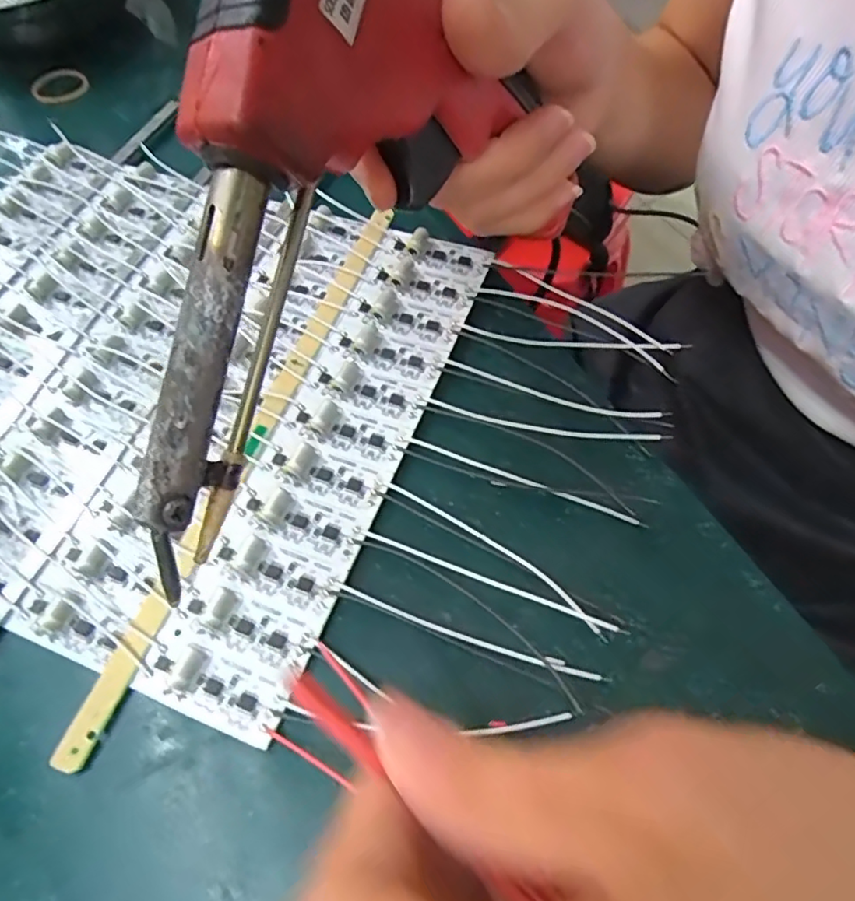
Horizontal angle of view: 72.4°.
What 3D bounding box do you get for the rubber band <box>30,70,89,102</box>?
[{"bbox_3d":[-0.207,-0.205,0.327,0.028,0.007,0.028,-2,65,5],"label":"rubber band"}]

